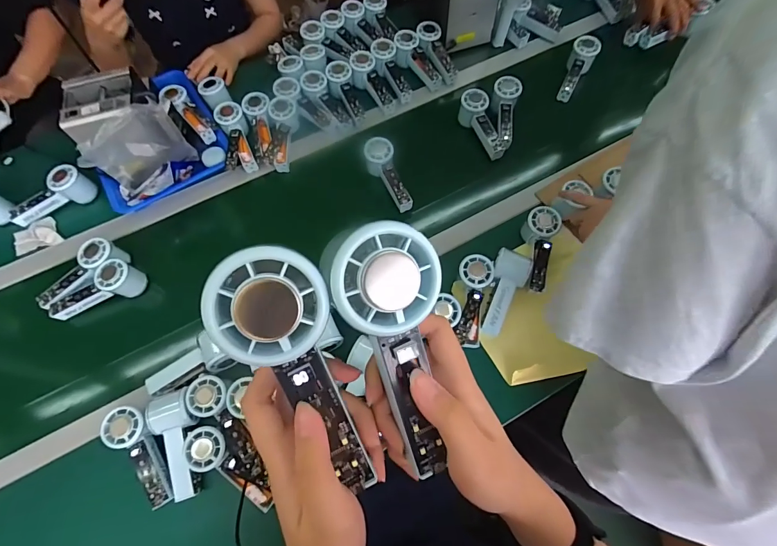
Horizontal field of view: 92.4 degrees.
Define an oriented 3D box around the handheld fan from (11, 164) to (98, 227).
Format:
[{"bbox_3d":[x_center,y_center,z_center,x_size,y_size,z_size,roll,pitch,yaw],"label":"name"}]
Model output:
[{"bbox_3d":[-0.657,-0.146,0.723,0.151,0.056,0.048,-38,72,-14],"label":"handheld fan"}]

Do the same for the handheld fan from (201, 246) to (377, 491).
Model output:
[{"bbox_3d":[-0.045,0.055,0.206,0.054,0.031,0.148,-24,110,-9],"label":"handheld fan"}]

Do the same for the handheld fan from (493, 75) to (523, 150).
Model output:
[{"bbox_3d":[0.252,-0.339,0.793,0.049,0.039,0.158,2,81,2],"label":"handheld fan"}]

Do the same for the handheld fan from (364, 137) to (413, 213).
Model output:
[{"bbox_3d":[-0.001,-0.191,0.739,0.061,0.043,0.155,-25,84,-9],"label":"handheld fan"}]

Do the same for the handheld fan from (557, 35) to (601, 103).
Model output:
[{"bbox_3d":[0.422,-0.458,0.833,0.054,0.061,0.159,25,70,10],"label":"handheld fan"}]

